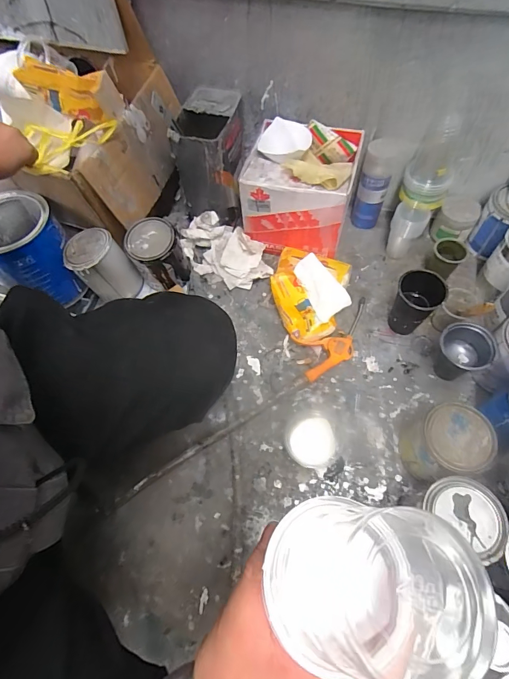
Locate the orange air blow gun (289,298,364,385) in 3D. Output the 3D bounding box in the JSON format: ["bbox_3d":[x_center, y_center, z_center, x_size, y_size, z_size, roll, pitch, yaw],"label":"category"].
[{"bbox_3d":[0.162,0.003,0.766,0.226,0.030,0.102,-27,65,-10],"label":"orange air blow gun"}]

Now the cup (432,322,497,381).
[{"bbox_3d":[0.382,0.030,0.691,0.083,0.115,0.084,-1,63,2],"label":"cup"}]

